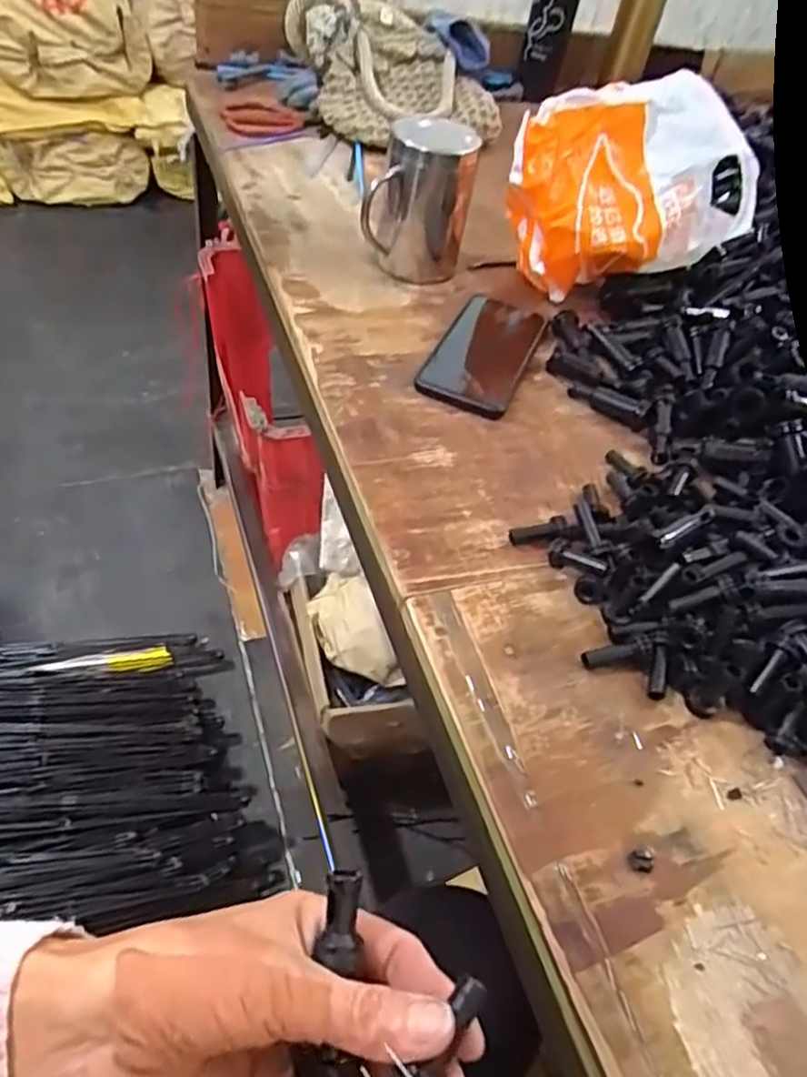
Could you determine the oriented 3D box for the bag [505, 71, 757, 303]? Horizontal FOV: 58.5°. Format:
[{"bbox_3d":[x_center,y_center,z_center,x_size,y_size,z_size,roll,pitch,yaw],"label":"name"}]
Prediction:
[{"bbox_3d":[0.178,-0.297,0.629,0.175,0.150,0.104,-9,51,-18],"label":"bag"}]

